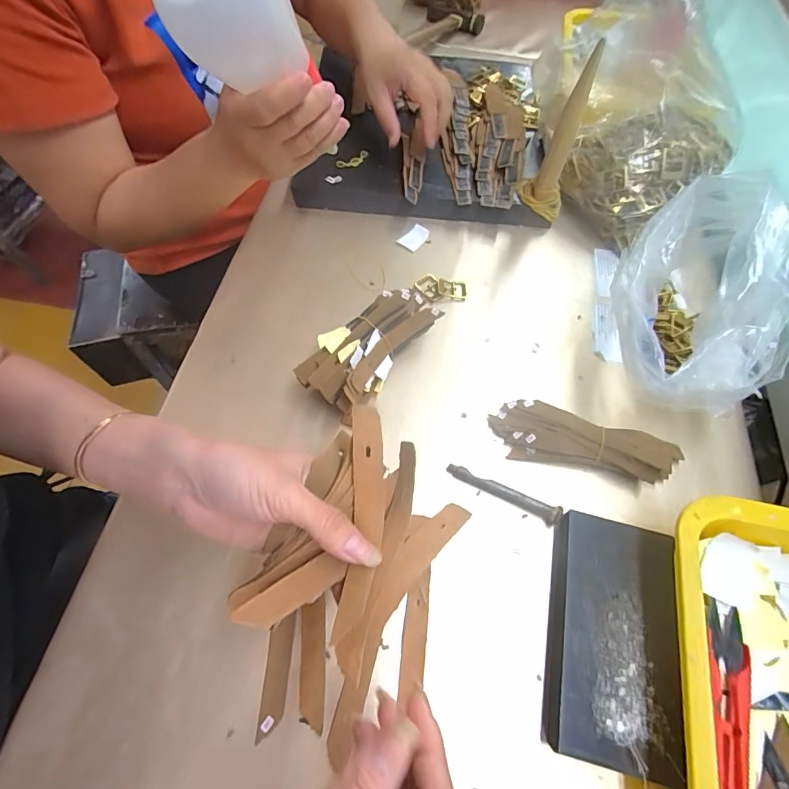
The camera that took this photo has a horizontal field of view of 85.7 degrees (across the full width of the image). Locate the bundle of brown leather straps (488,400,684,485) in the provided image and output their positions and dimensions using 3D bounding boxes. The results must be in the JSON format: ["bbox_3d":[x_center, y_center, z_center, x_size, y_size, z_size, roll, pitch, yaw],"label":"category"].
[{"bbox_3d":[0.163,0.040,0.362,0.154,0.031,0.045,12,63,4],"label":"bundle of brown leather straps"}]

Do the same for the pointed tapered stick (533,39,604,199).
[{"bbox_3d":[0.172,-0.264,0.424,0.022,0.143,0.024,18,64,7],"label":"pointed tapered stick"}]

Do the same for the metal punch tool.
[{"bbox_3d":[0.088,0.082,0.350,0.095,0.012,0.014,23,64,9],"label":"metal punch tool"}]

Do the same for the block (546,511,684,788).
[{"bbox_3d":[0.151,0.167,0.300,0.081,0.025,0.150,13,63,5],"label":"block"}]

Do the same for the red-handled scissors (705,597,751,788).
[{"bbox_3d":[0.210,0.192,0.264,0.024,0.007,0.113,18,64,7],"label":"red-handled scissors"}]

